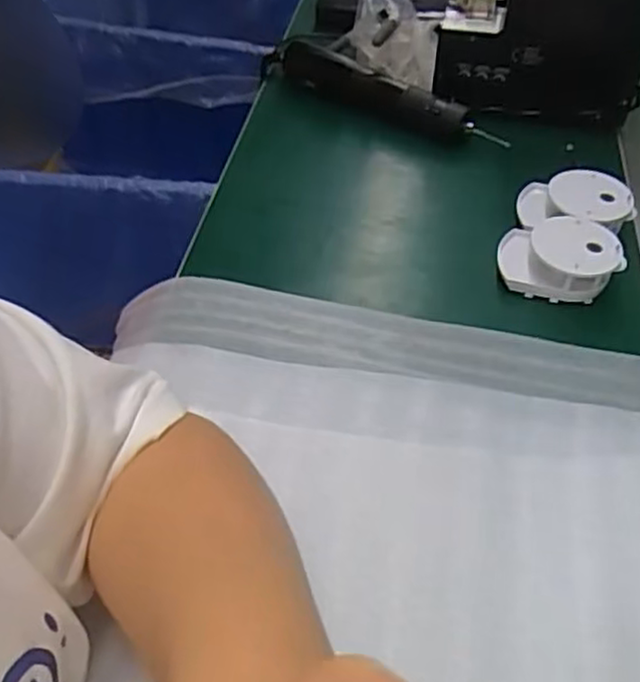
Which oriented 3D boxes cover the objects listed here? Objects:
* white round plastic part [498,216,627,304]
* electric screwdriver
[{"bbox_3d":[0.177,-0.063,0.528,0.082,0.033,0.062,8,49,3],"label":"white round plastic part"},{"bbox_3d":[0.054,-0.235,0.678,0.261,0.035,0.041,27,52,18],"label":"electric screwdriver"}]

